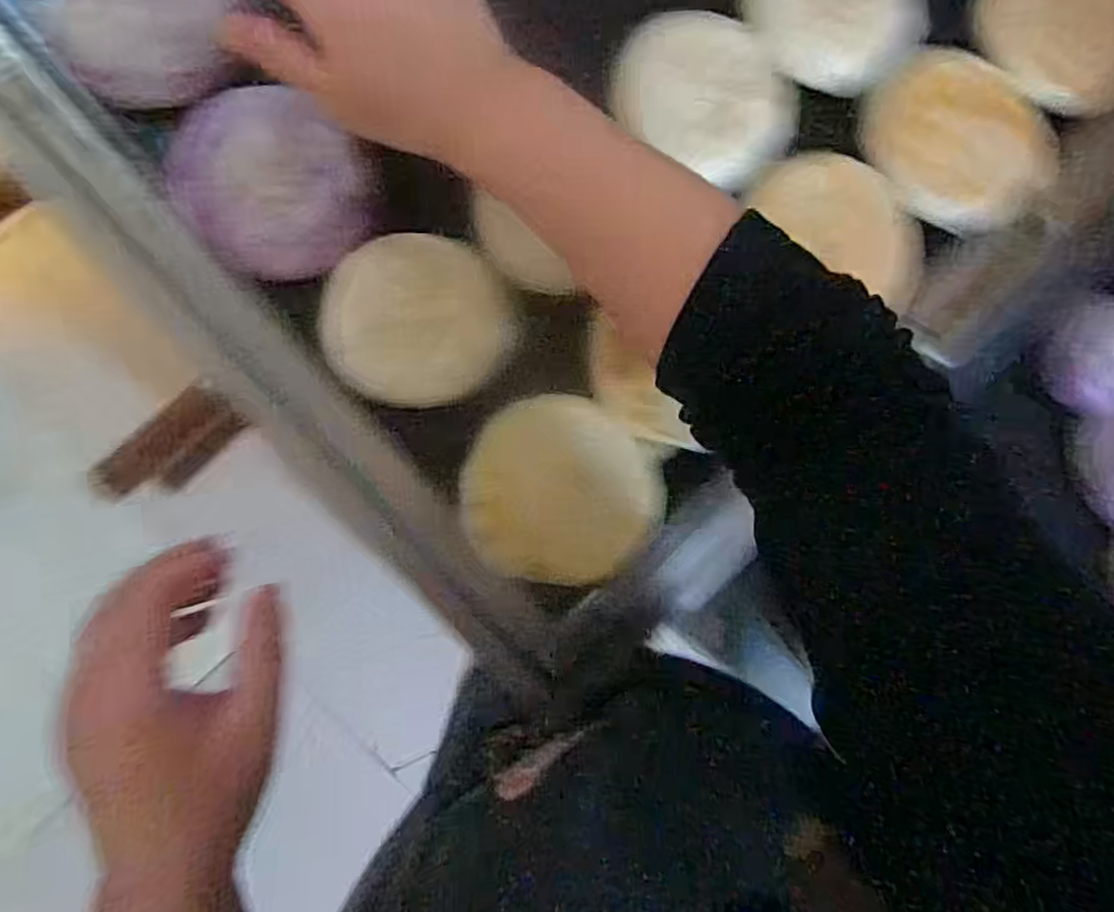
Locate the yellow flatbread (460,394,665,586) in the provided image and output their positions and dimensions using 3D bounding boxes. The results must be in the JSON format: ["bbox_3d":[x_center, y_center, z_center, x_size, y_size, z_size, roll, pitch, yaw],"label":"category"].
[{"bbox_3d":[-0.001,0.020,0.418,0.108,0.013,0.107,-13,93,-7],"label":"yellow flatbread"}]

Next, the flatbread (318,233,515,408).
[{"bbox_3d":[-0.078,-0.074,0.387,0.101,0.020,0.089,-5,92,-7],"label":"flatbread"}]

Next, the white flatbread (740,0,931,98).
[{"bbox_3d":[0.165,-0.271,0.414,0.110,0.023,0.091,38,86,-6],"label":"white flatbread"}]

